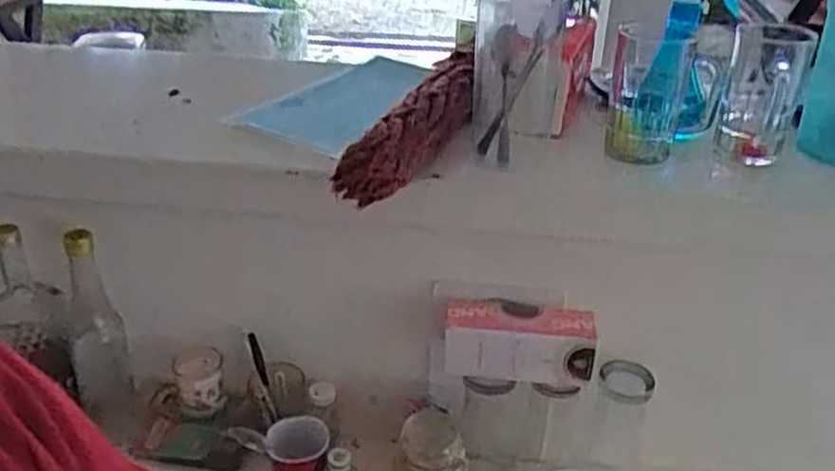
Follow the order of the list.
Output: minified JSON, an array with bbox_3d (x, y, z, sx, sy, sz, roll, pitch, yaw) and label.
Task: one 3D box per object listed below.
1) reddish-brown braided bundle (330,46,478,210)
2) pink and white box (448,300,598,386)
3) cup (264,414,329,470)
[{"bbox_3d":[0.006,-0.111,0.731,0.062,0.064,0.260,13,32,19],"label":"reddish-brown braided bundle"},{"bbox_3d":[0.103,0.107,0.763,0.146,0.066,0.047,5,30,7],"label":"pink and white box"},{"bbox_3d":[-0.128,0.245,0.816,0.063,0.080,0.065,-5,31,-11],"label":"cup"}]

